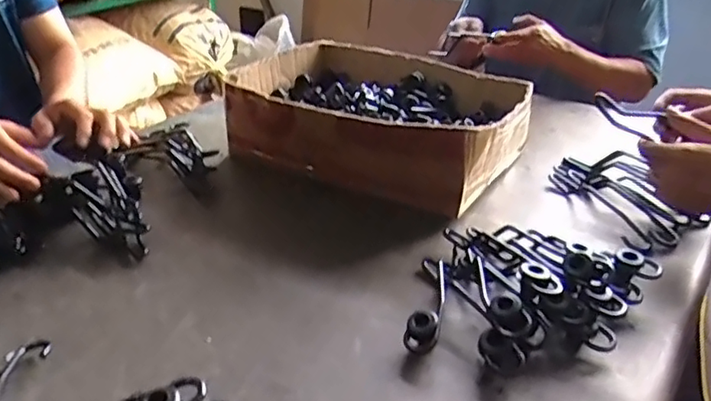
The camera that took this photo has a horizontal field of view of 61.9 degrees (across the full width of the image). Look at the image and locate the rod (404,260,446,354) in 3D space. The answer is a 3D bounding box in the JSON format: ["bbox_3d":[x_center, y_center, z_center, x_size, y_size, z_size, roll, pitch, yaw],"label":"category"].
[{"bbox_3d":[0.077,0.112,0.624,0.033,0.037,0.140,7,30,12],"label":"rod"}]

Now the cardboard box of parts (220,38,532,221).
[{"bbox_3d":[0.039,-0.135,0.948,0.431,0.120,0.333,17,33,27],"label":"cardboard box of parts"}]

